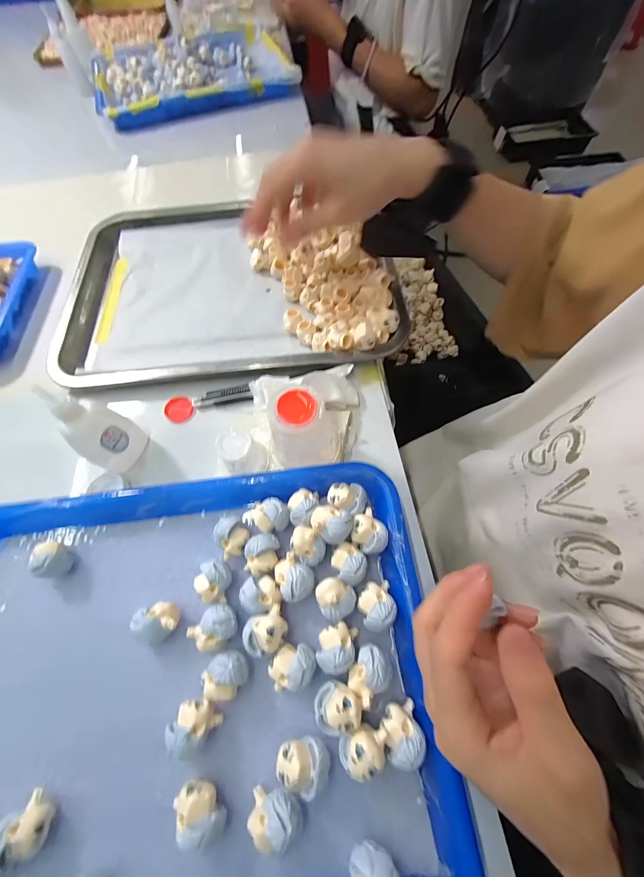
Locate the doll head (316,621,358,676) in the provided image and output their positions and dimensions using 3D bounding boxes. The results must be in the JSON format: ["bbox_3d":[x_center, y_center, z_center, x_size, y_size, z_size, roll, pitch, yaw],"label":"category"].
[{"bbox_3d":[0.009,0.129,0.205,0.022,0.025,0.027,12,66,8],"label":"doll head"}]

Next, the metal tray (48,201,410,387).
[{"bbox_3d":[-0.107,-0.176,0.357,0.362,0.028,0.256,-2,65,1],"label":"metal tray"}]

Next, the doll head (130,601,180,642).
[{"bbox_3d":[-0.107,0.120,0.218,0.024,0.022,0.022,-1,65,2],"label":"doll head"}]

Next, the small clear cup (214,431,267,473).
[{"bbox_3d":[-0.060,0.014,0.262,0.030,0.045,0.028,-1,65,2],"label":"small clear cup"}]

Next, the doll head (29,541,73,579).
[{"bbox_3d":[-0.192,0.086,0.235,0.017,0.027,0.023,-2,65,1],"label":"doll head"}]

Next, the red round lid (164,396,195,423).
[{"bbox_3d":[-0.133,-0.027,0.308,0.026,0.004,0.025,-1,65,2],"label":"red round lid"}]

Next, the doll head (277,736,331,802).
[{"bbox_3d":[-0.010,0.179,0.183,0.027,0.026,0.022,21,68,11],"label":"doll head"}]

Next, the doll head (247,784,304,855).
[{"bbox_3d":[-0.024,0.198,0.174,0.028,0.026,0.018,-9,65,-2],"label":"doll head"}]

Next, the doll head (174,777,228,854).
[{"bbox_3d":[-0.065,0.201,0.178,0.029,0.024,0.020,29,70,14],"label":"doll head"}]

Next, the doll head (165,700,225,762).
[{"bbox_3d":[-0.075,0.167,0.195,0.024,0.023,0.024,-1,65,2],"label":"doll head"}]

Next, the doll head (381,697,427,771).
[{"bbox_3d":[0.045,0.164,0.184,0.021,0.020,0.023,-11,65,-3],"label":"doll head"}]

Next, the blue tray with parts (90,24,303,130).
[{"bbox_3d":[-0.227,-0.645,0.577,0.322,0.038,0.238,-19,66,-7],"label":"blue tray with parts"}]

